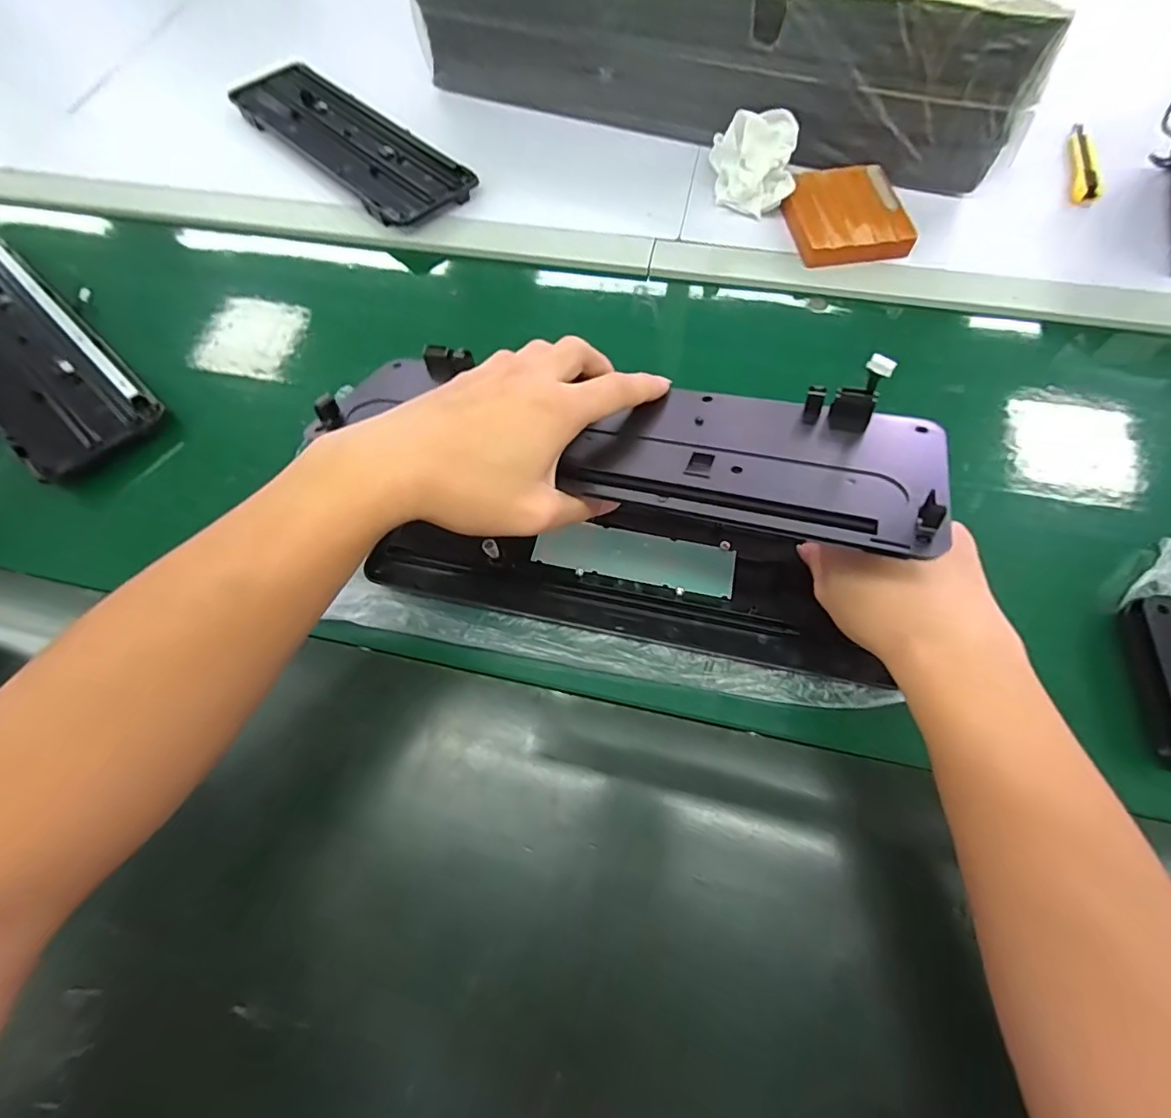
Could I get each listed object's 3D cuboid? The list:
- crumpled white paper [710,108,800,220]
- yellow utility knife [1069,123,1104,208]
[{"bbox_3d":[0.160,-0.383,0.505,0.077,0.077,0.098,10,64,6],"label":"crumpled white paper"},{"bbox_3d":[0.505,-0.398,0.540,0.026,0.021,0.127,19,65,10],"label":"yellow utility knife"}]

